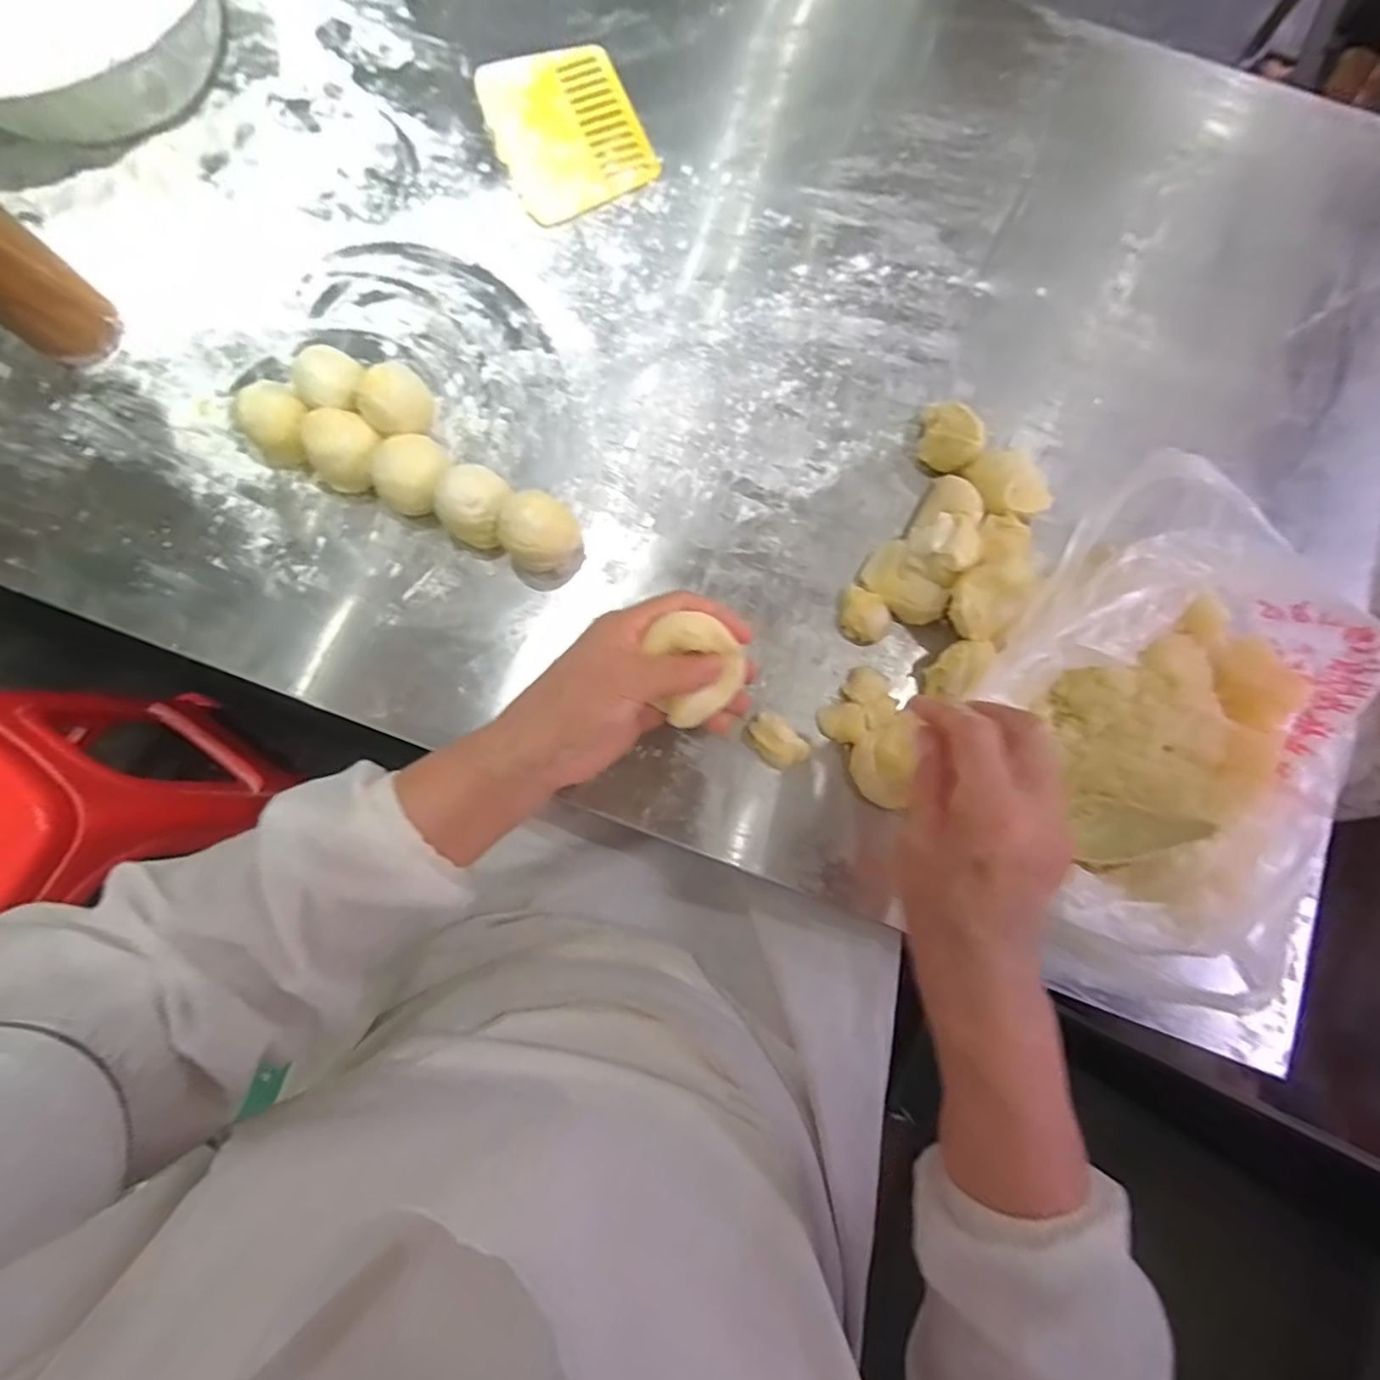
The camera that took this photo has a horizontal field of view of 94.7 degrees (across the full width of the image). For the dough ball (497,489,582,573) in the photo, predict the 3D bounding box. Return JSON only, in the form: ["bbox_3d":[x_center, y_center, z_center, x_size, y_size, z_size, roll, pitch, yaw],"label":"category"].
[{"bbox_3d":[-0.102,-0.111,0.437,0.043,0.053,0.053,42,82,7],"label":"dough ball"}]

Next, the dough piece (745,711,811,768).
[{"bbox_3d":[0.058,0.036,0.432,0.028,0.018,0.042,-44,82,-7],"label":"dough piece"}]

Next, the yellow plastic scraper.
[{"bbox_3d":[-0.102,-0.464,0.526,0.116,0.009,0.161,-23,80,-4],"label":"yellow plastic scraper"}]

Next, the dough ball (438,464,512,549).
[{"bbox_3d":[-0.145,-0.124,0.438,0.046,0.051,0.048,0,79,0],"label":"dough ball"}]

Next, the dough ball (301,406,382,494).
[{"bbox_3d":[-0.240,-0.165,0.444,0.048,0.046,0.047,0,79,0],"label":"dough ball"}]

